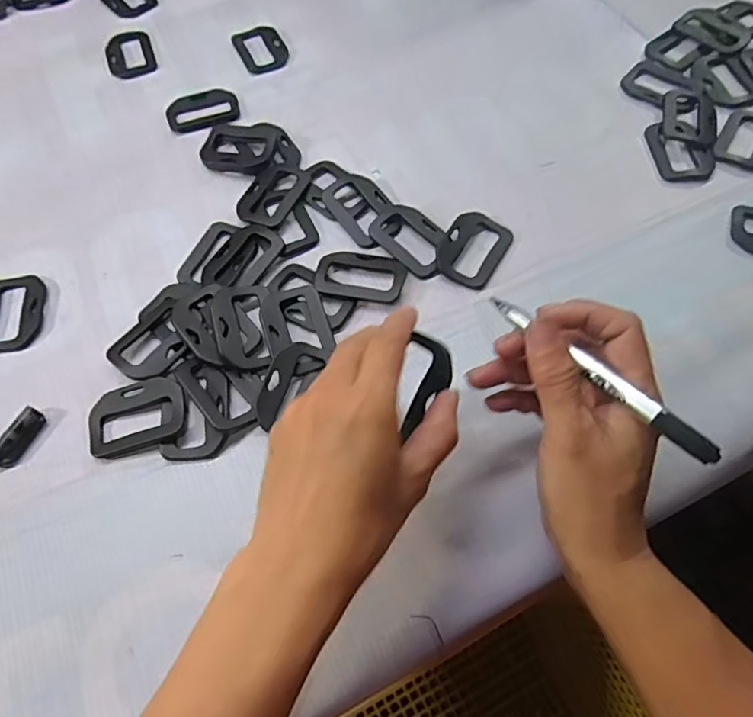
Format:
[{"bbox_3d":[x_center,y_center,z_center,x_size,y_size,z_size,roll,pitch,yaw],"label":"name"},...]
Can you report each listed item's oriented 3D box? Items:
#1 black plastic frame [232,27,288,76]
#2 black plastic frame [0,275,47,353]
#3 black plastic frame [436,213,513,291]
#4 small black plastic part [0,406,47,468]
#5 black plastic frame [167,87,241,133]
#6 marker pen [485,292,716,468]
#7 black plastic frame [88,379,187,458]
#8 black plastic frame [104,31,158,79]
[{"bbox_3d":[-0.103,-0.283,0.518,0.043,0.008,0.055,-25,64,-11],"label":"black plastic frame"},{"bbox_3d":[-0.253,-0.033,0.394,0.041,0.004,0.062,-10,62,-3],"label":"black plastic frame"},{"bbox_3d":[0.068,-0.078,0.400,0.042,0.009,0.063,25,66,14],"label":"black plastic frame"},{"bbox_3d":[-0.219,0.049,0.346,0.013,0.009,0.039,21,65,13],"label":"small black plastic part"},{"bbox_3d":[-0.148,-0.212,0.484,0.060,0.004,0.043,-21,63,-9],"label":"black plastic frame"},{"bbox_3d":[0.099,0.005,0.261,0.009,0.010,0.122,-35,54,-15],"label":"marker pen"},{"bbox_3d":[-0.147,0.035,0.348,0.060,0.008,0.044,-14,63,-5],"label":"black plastic frame"},{"bbox_3d":[-0.228,-0.283,0.525,0.041,0.004,0.066,-19,63,-7],"label":"black plastic frame"}]

